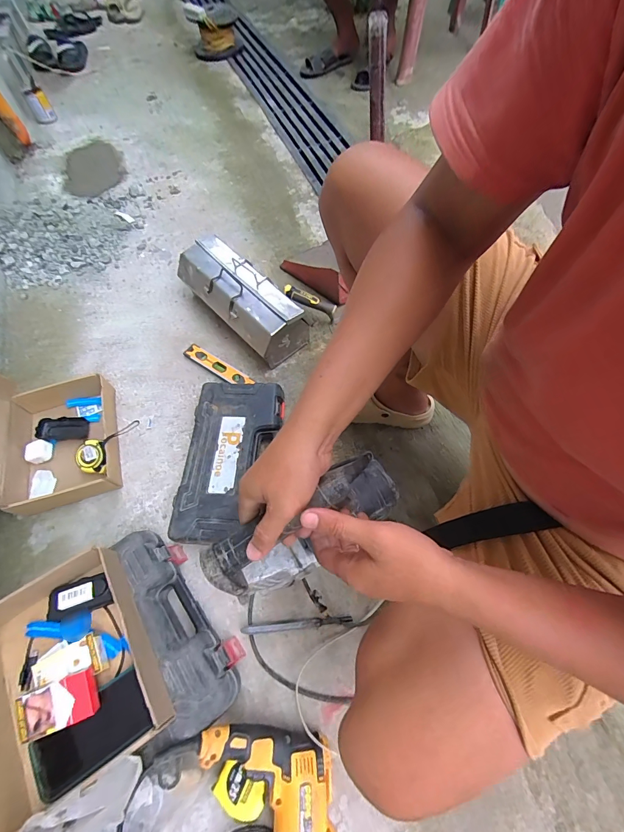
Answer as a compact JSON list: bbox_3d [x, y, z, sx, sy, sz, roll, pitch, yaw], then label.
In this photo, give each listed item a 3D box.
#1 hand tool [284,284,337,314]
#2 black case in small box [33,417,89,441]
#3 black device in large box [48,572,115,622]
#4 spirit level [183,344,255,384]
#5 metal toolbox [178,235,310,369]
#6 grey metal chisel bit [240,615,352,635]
[{"bbox_3d":[-0.006,-0.299,0.910,0.138,0.025,0.027,19,63,-12],"label":"hand tool"},{"bbox_3d":[-0.582,0.029,0.819,0.108,0.027,0.053,-5,63,-1],"label":"black case in small box"},{"bbox_3d":[-0.371,0.286,0.561,0.100,0.022,0.052,-18,66,-6],"label":"black device in large box"},{"bbox_3d":[-0.240,-0.124,0.899,0.204,0.013,0.041,32,68,16],"label":"spirit level"},{"bbox_3d":[-0.182,-0.295,0.910,0.359,0.143,0.143,40,70,20],"label":"metal toolbox"},{"bbox_3d":[-0.027,0.376,0.635,0.195,0.012,0.016,-5,63,-1],"label":"grey metal chisel bit"}]

